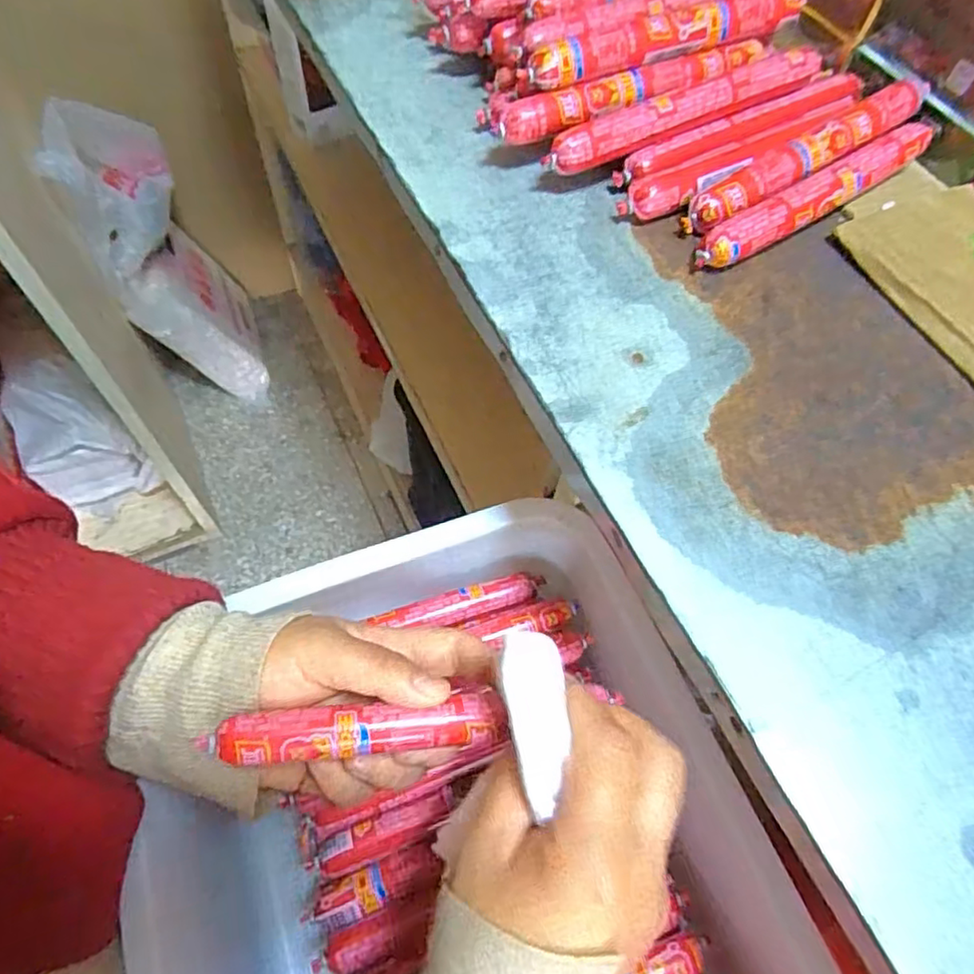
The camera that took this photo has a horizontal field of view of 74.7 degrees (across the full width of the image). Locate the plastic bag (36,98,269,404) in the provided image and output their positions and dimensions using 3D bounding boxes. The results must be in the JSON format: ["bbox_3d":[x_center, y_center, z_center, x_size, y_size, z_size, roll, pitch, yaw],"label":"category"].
[{"bbox_3d":[-0.505,-0.358,1.025,0.159,0.501,0.236,-19,64,-14],"label":"plastic bag"}]

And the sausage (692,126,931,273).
[{"bbox_3d":[0.167,-0.145,0.320,0.163,0.022,0.019,-30,66,-18],"label":"sausage"}]

